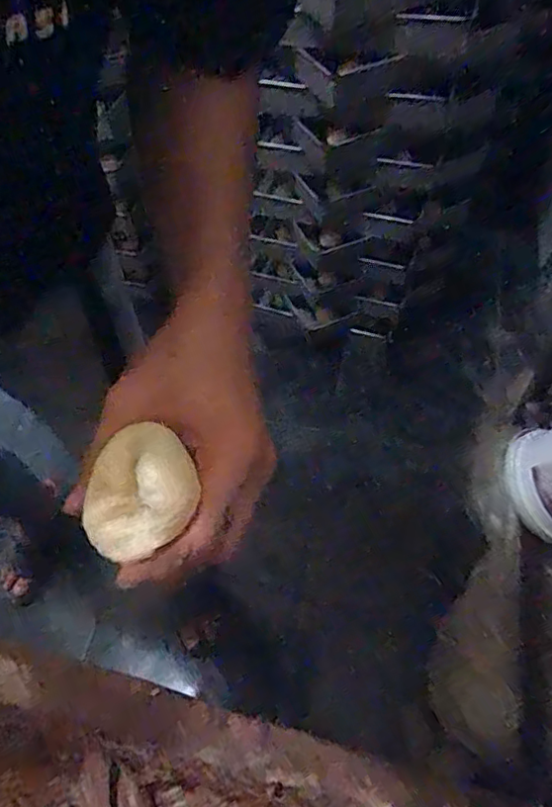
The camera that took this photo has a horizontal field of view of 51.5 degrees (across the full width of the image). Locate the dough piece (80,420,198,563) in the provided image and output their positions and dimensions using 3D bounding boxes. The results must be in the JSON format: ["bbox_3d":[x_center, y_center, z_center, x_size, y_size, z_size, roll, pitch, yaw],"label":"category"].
[{"bbox_3d":[-0.068,0.044,0.277,0.057,0.036,0.057,-1,88,19],"label":"dough piece"}]

